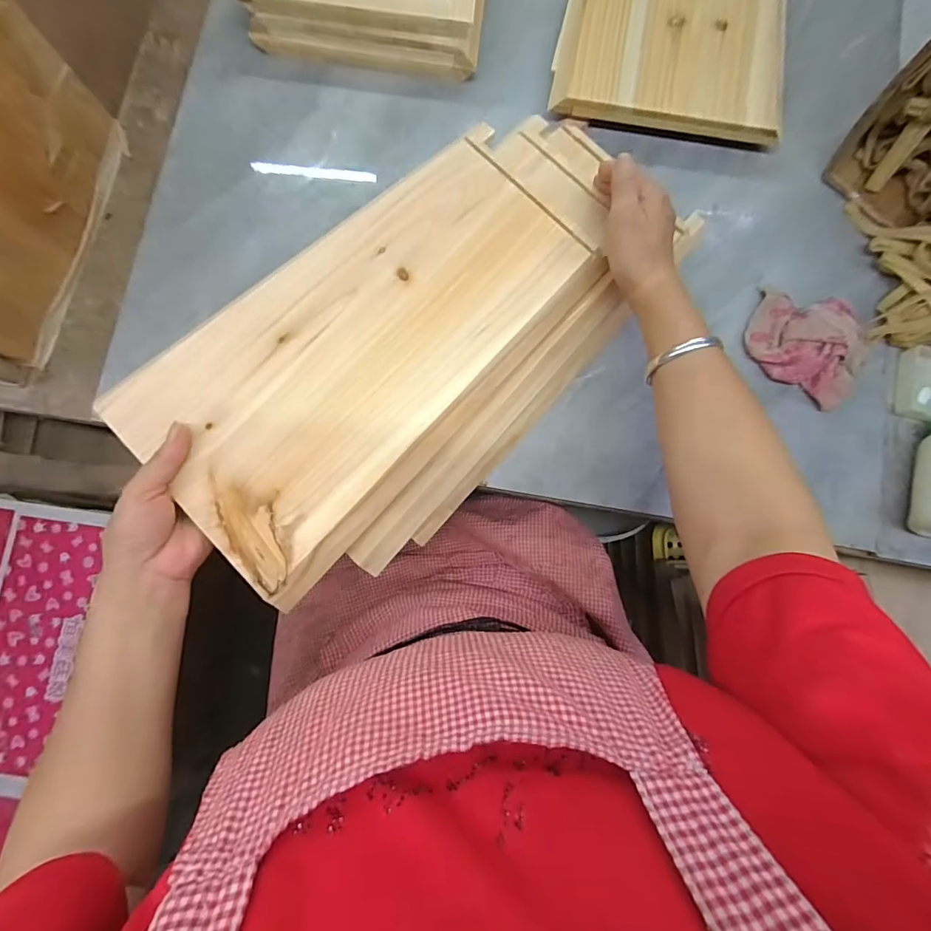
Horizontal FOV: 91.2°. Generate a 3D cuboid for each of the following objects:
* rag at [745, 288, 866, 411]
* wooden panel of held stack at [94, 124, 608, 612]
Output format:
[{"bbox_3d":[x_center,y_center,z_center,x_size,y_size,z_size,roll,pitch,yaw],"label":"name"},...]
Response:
[{"bbox_3d":[0.350,-0.125,0.465,0.105,0.031,0.111,15,83,4],"label":"rag"},{"bbox_3d":[-0.077,-0.111,0.414,0.422,0.020,0.224,-44,85,-9],"label":"wooden panel of held stack"}]

